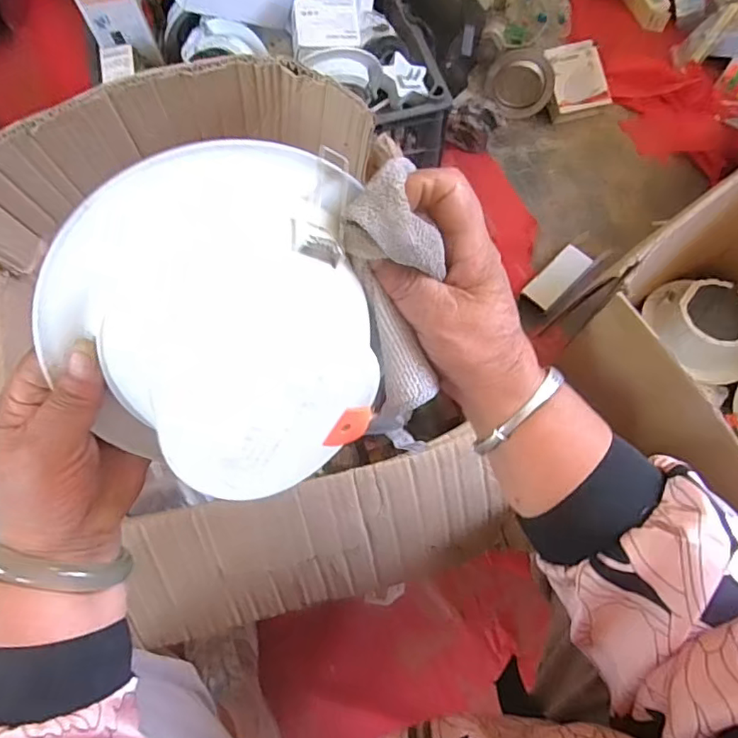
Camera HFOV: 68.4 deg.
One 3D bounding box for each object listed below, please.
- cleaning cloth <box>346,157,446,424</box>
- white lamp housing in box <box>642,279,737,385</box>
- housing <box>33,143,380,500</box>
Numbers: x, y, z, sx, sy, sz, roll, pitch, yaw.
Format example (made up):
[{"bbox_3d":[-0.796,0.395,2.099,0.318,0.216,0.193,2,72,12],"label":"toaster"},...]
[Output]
[{"bbox_3d":[0.014,-0.036,0.265,0.042,0.027,0.121,-6,108,-1],"label":"cleaning cloth"},{"bbox_3d":[0.517,-0.062,0.815,0.158,0.069,0.141,13,69,6],"label":"white lamp housing in box"},{"bbox_3d":[-0.053,-0.022,0.245,0.147,0.142,0.086,-51,47,13],"label":"housing"}]

